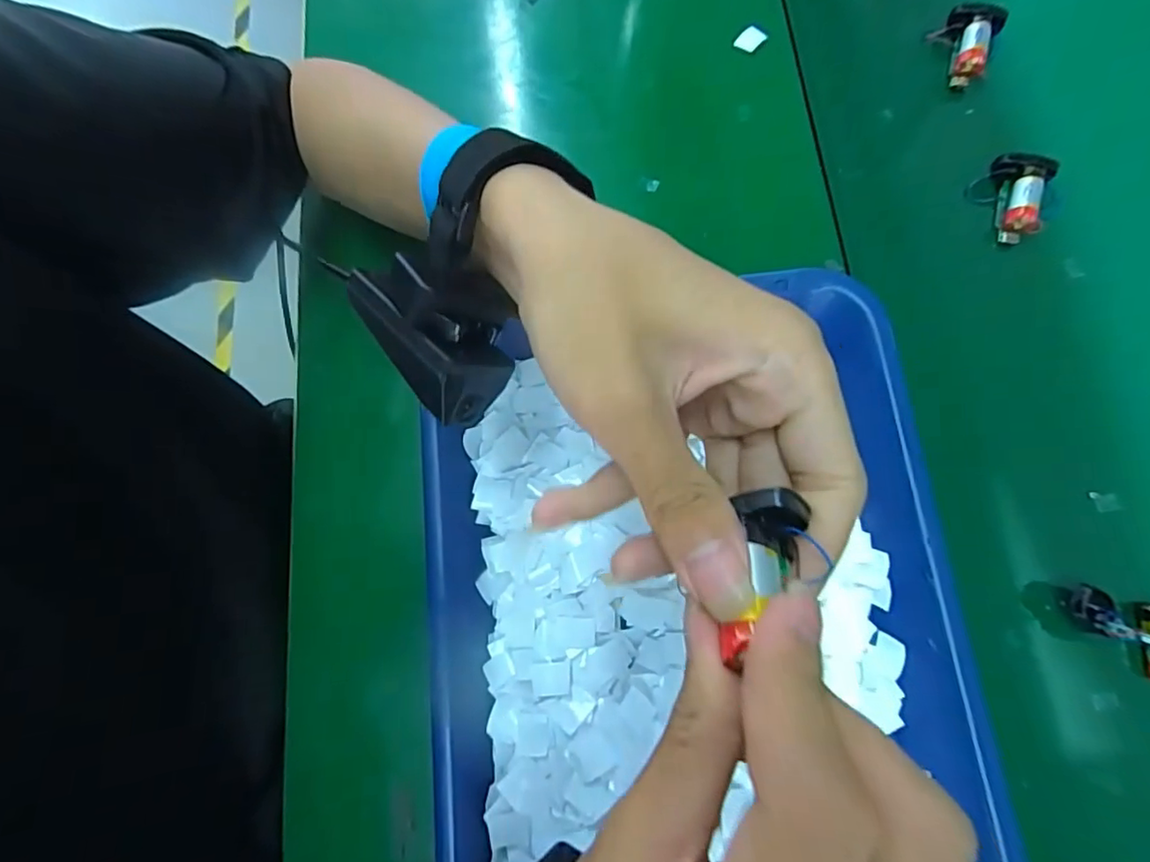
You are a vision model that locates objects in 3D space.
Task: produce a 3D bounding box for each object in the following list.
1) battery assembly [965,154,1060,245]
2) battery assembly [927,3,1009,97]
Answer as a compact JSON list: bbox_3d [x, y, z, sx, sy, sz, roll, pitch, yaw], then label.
[{"bbox_3d":[0.261,-0.139,0.344,0.036,0.027,0.047,16,80,9],"label":"battery assembly"},{"bbox_3d":[0.254,-0.252,0.374,0.038,0.024,0.047,16,80,9],"label":"battery assembly"}]

